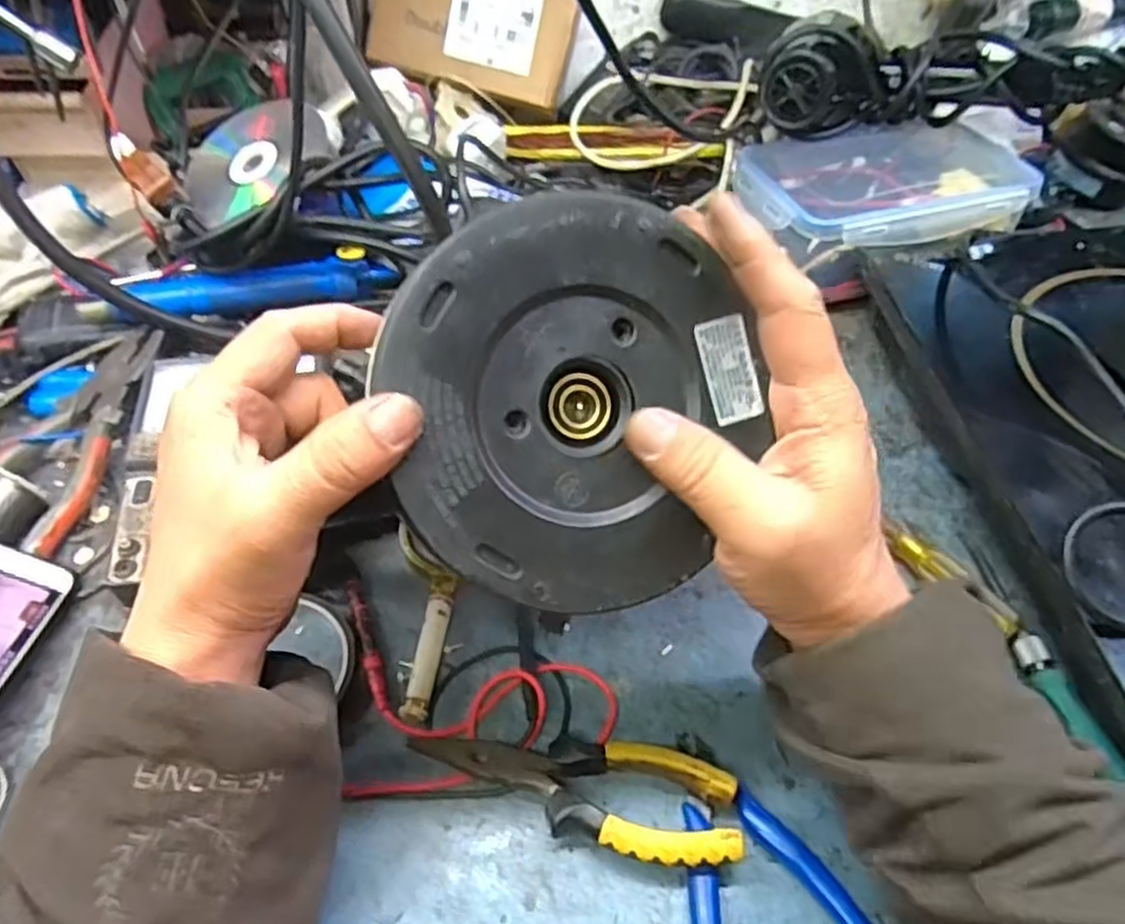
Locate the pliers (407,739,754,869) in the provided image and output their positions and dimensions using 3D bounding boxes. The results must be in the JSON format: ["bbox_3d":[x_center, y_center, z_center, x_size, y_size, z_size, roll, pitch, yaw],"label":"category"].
[{"bbox_3d":[0.004,0.158,0.369,0.155,0.028,0.048,9,52,6],"label":"pliers"}]

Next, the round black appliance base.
[{"bbox_3d":[0.007,-0.021,0.285,0.136,0.013,0.146,-1,94,-15],"label":"round black appliance base"}]

